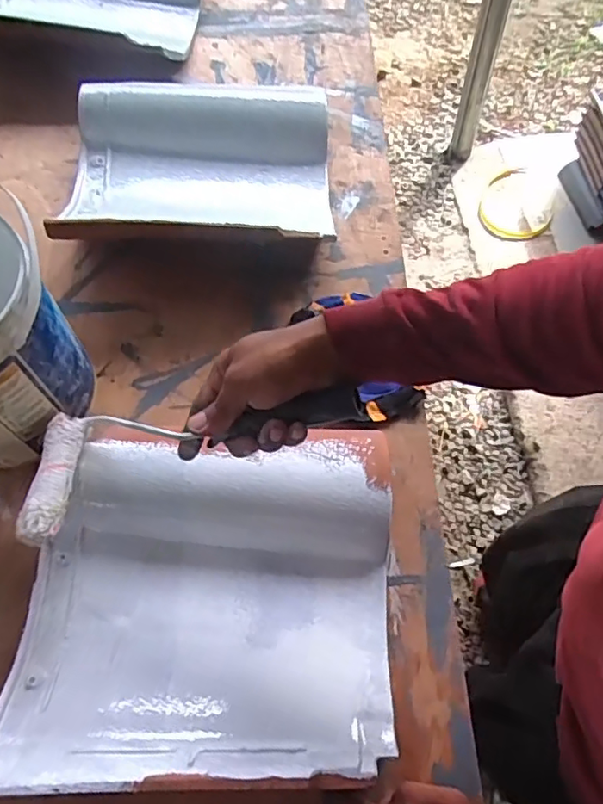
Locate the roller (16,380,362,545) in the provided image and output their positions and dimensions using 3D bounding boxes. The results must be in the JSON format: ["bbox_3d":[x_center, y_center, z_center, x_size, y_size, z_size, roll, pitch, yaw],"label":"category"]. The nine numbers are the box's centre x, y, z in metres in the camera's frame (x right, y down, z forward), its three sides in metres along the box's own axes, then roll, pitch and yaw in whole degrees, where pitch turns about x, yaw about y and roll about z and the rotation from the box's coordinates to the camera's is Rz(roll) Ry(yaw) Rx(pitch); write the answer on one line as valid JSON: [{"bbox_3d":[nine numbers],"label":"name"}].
[{"bbox_3d":[-0.091,0.041,0.455,0.282,0.043,0.118,-10,64,16],"label":"roller"}]

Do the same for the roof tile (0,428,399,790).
[{"bbox_3d":[-0.079,0.155,0.493,0.313,0.066,0.290,1,65,-2],"label":"roof tile"}]

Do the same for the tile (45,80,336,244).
[{"bbox_3d":[-0.122,-0.310,0.718,0.322,0.082,0.306,-3,65,-3],"label":"tile"}]

